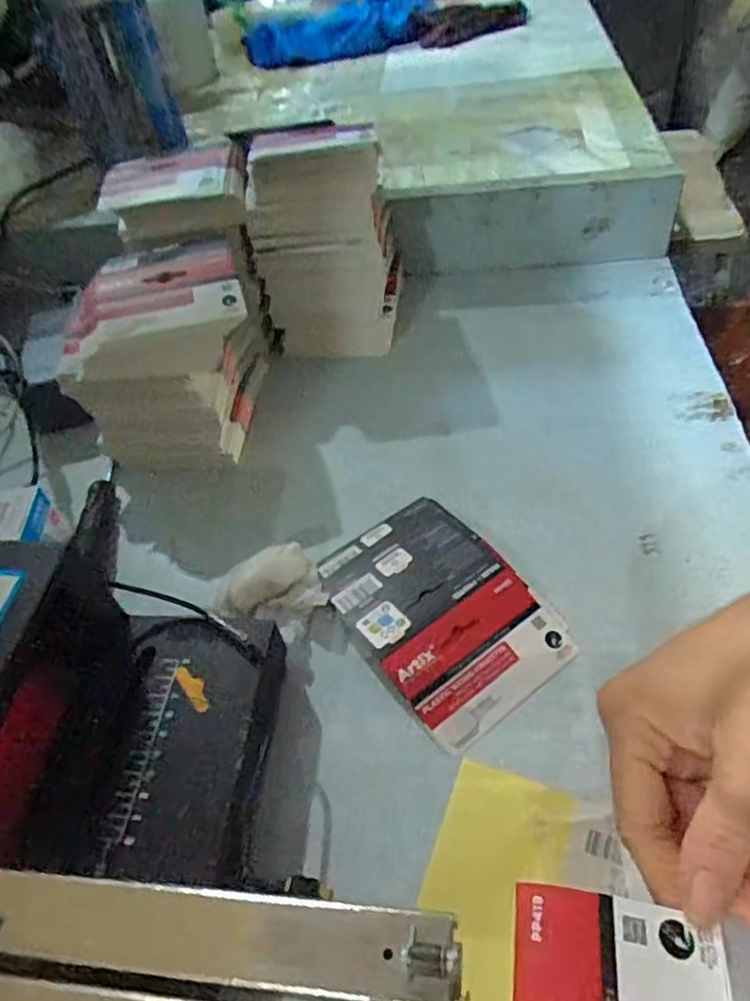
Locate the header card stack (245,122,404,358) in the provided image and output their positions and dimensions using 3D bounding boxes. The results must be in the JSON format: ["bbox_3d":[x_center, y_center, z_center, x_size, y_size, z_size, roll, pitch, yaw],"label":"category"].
[{"bbox_3d":[-0.039,-0.222,0.571,0.126,0.166,0.098,-8,49,0],"label":"header card stack"}]

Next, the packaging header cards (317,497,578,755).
[{"bbox_3d":[0.038,0.063,0.405,0.109,0.020,0.153,-31,53,-19],"label":"packaging header cards"}]

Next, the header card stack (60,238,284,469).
[{"bbox_3d":[-0.158,-0.114,0.510,0.144,0.130,0.136,-10,49,-2],"label":"header card stack"}]

